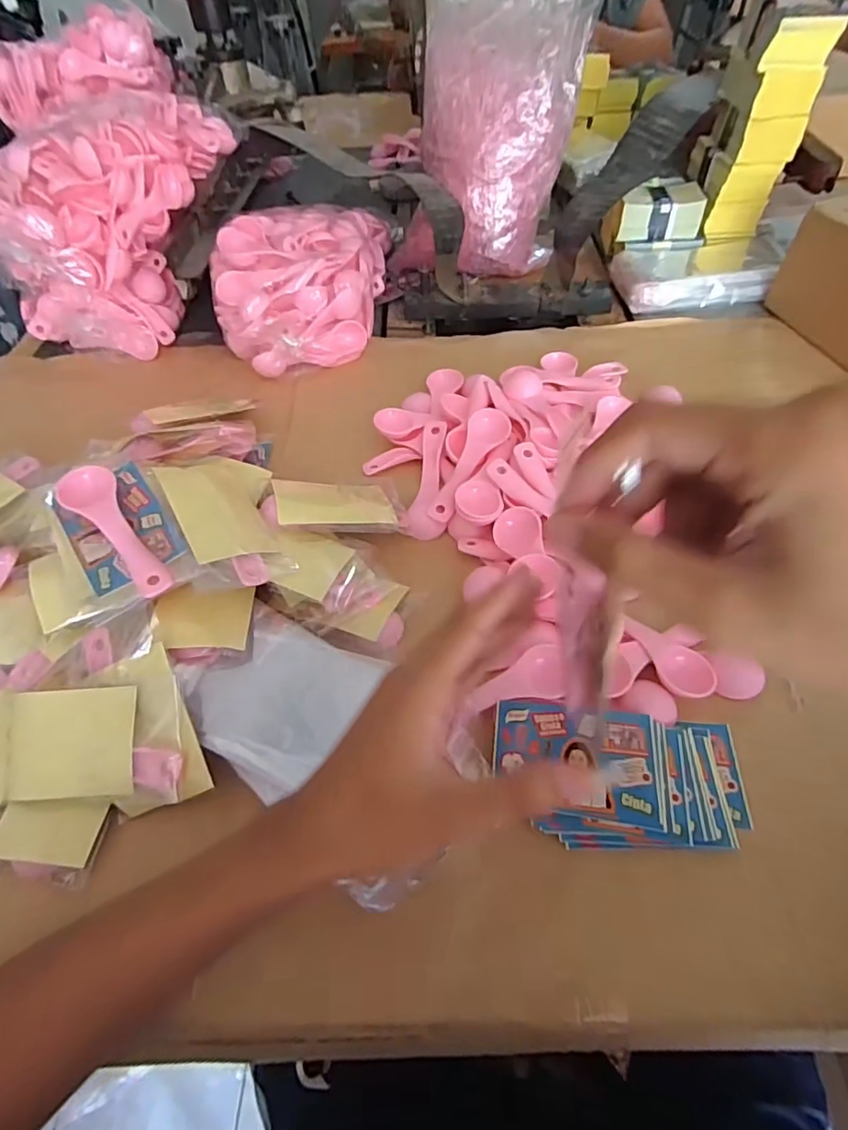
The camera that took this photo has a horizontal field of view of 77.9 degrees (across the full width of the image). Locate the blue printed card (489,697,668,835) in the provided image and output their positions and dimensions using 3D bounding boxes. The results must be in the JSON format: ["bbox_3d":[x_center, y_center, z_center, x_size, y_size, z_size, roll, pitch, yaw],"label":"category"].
[{"bbox_3d":[0.088,0.112,0.306,0.092,0.004,0.062,5,55,11],"label":"blue printed card"}]

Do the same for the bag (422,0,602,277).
[{"bbox_3d":[0.099,-0.561,0.563,0.189,0.428,0.089,4,20,7],"label":"bag"}]

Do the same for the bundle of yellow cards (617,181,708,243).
[{"bbox_3d":[0.289,-0.438,0.647,0.094,0.041,0.074,2,54,6],"label":"bundle of yellow cards"}]

